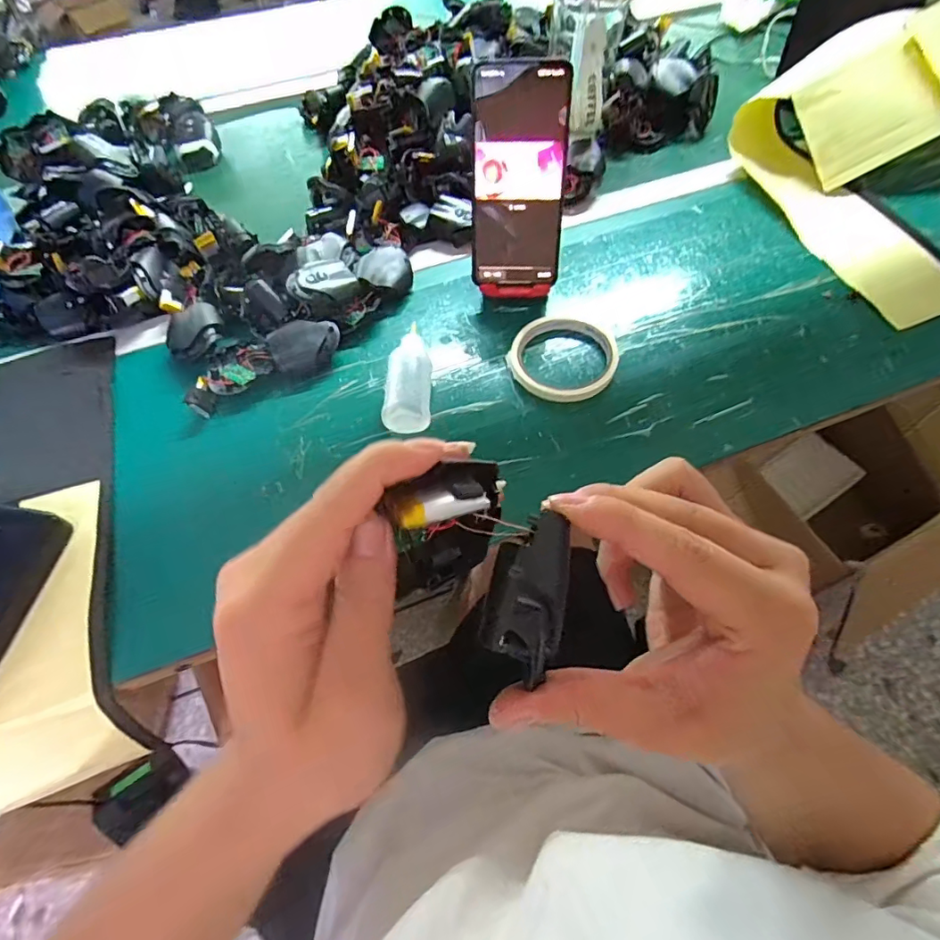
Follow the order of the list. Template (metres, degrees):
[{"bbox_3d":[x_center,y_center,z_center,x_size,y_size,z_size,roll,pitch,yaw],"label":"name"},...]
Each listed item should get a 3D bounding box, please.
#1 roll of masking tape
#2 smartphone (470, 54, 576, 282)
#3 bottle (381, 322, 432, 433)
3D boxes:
[{"bbox_3d":[0.082,-0.099,0.439,0.093,0.011,0.091,0,62,1],"label":"roll of masking tape"},{"bbox_3d":[0.040,-0.238,0.421,0.077,0.160,0.007,0,31,1],"label":"smartphone"},{"bbox_3d":[-0.050,-0.078,0.423,0.036,0.029,0.104,-1,62,0],"label":"bottle"}]

